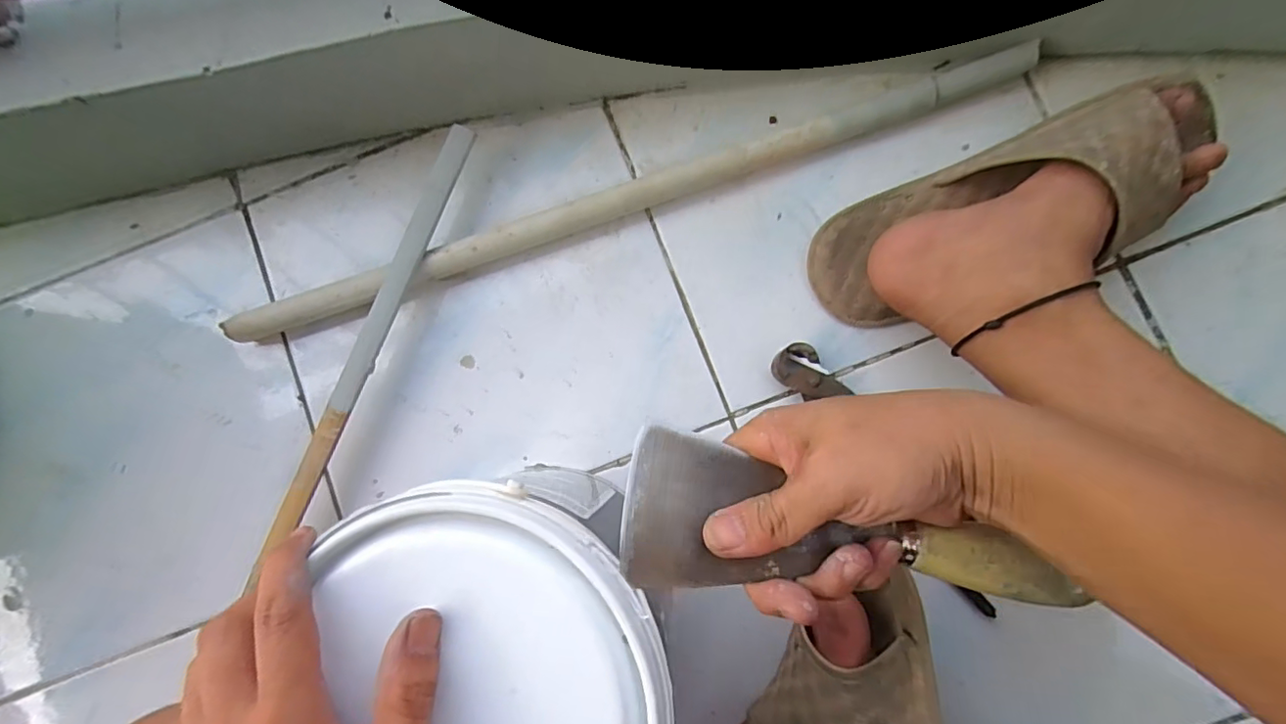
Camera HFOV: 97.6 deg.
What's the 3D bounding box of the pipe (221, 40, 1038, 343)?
[{"bbox_3d":[-0.013,-0.119,0.420,0.609,0.026,0.022,-19,83,2],"label":"pipe"}]

